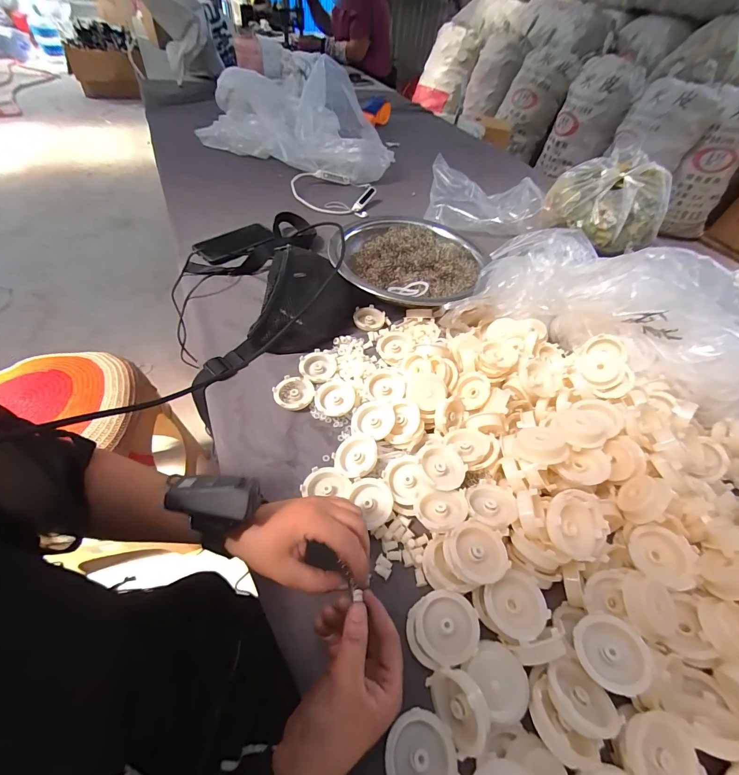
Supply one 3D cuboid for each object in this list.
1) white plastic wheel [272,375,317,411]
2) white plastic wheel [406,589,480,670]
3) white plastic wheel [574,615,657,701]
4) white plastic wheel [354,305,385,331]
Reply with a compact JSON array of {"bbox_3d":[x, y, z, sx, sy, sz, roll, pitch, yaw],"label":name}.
[{"bbox_3d":[-0.105,0.009,0.489,0.056,0.018,0.048,-5,51,-8],"label":"white plastic wheel"},{"bbox_3d":[0.065,0.214,0.312,0.059,0.022,0.053,-7,51,-9],"label":"white plastic wheel"},{"bbox_3d":[0.203,0.222,0.293,0.051,0.009,0.053,-21,49,25],"label":"white plastic wheel"},{"bbox_3d":[-0.001,-0.121,0.608,0.053,0.009,0.057,2,50,-2],"label":"white plastic wheel"}]

